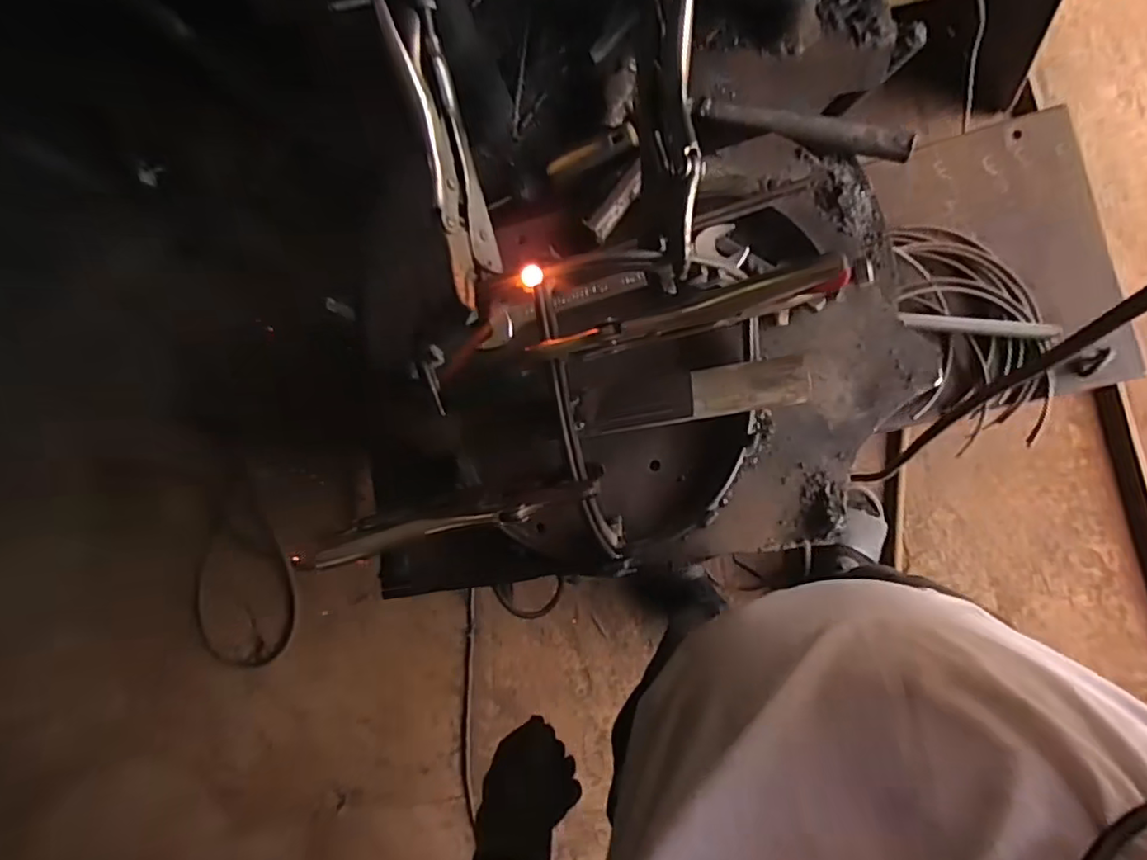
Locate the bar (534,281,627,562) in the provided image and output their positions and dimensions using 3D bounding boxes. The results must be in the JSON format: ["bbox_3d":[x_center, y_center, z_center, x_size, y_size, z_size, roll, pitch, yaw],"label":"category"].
[{"bbox_3d":[0.004,0.009,0.381,0.011,0.057,0.189,-13,112,8],"label":"bar"}]

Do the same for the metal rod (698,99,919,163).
[{"bbox_3d":[0.173,-0.228,0.465,0.156,0.013,0.015,17,89,11],"label":"metal rod"}]

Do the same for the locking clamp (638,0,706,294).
[{"bbox_3d":[0.058,-0.193,0.379,0.035,0.050,0.210,-2,85,10],"label":"locking clamp"}]

